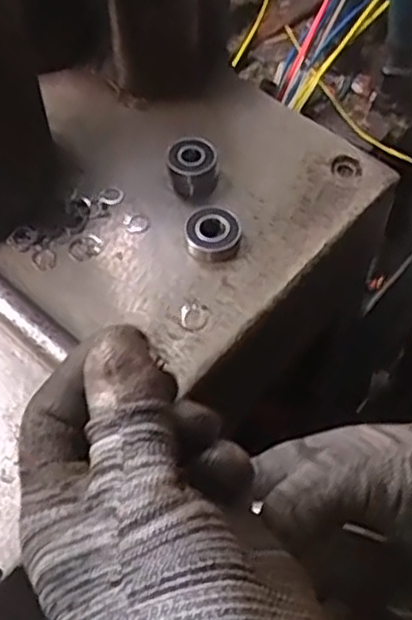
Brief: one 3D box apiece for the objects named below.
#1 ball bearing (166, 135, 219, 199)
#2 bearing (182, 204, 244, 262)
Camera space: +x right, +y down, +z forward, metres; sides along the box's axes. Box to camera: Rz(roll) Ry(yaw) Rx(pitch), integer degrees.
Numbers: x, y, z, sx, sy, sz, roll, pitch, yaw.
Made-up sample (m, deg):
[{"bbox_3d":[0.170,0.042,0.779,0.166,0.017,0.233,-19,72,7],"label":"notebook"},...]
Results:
[{"bbox_3d":[-0.008,-0.089,0.461,0.031,0.024,0.029,-2,57,-1],"label":"ball bearing"},{"bbox_3d":[0.004,-0.047,0.440,0.033,0.014,0.037,5,57,4],"label":"bearing"}]

